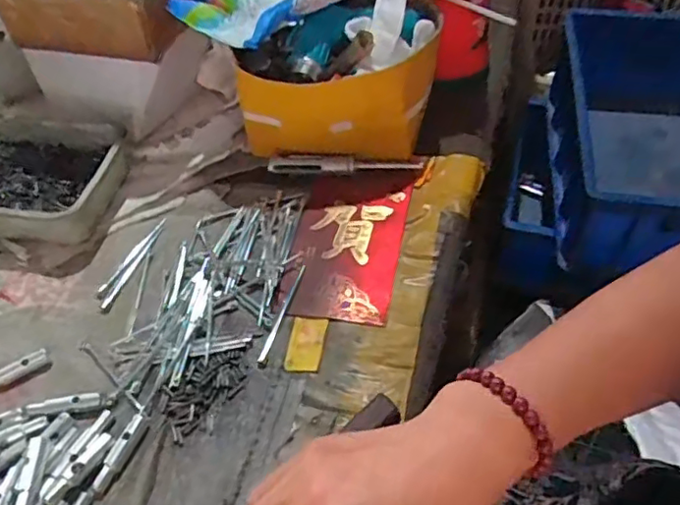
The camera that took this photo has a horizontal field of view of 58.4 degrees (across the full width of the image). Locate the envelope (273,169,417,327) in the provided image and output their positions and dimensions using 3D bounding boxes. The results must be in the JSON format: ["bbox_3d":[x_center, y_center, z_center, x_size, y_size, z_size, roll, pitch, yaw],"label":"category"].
[{"bbox_3d":[0.007,-0.014,0.489,0.084,0.005,0.157,9,51,9],"label":"envelope"}]

